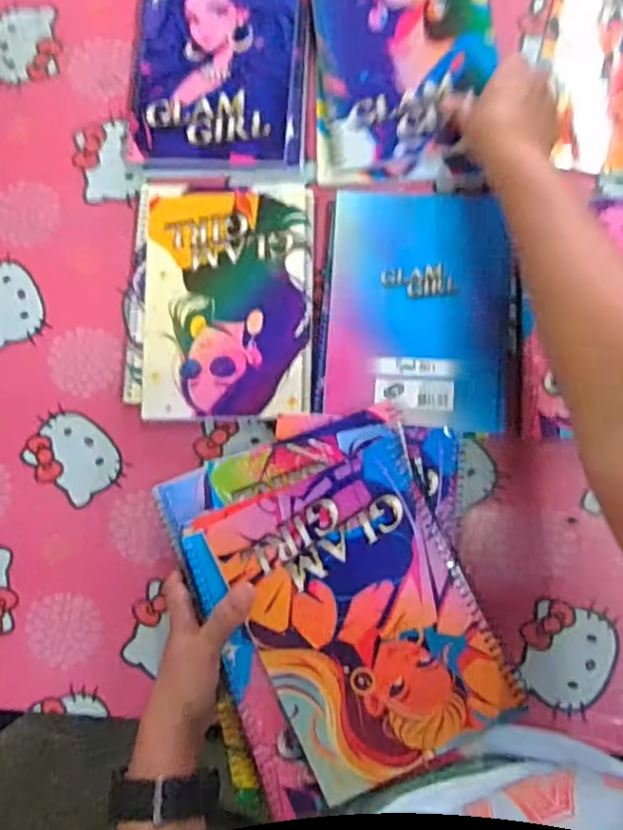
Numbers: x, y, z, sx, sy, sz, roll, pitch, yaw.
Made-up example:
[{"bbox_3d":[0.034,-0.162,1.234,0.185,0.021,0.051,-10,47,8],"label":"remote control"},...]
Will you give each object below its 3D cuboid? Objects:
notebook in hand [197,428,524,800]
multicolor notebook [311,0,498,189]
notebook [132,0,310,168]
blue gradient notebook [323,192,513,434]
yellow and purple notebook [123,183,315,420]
[{"bbox_3d":[0.034,0.136,0.428,0.144,0.009,0.196,-25,82,5],"label":"notebook in hand"},{"bbox_3d":[0.077,-0.307,0.553,0.149,0.011,0.218,-2,84,7],"label":"multicolor notebook"},{"bbox_3d":[-0.082,-0.320,0.581,0.158,0.017,0.191,1,85,8],"label":"notebook"},{"bbox_3d":[0.088,-0.090,0.530,0.146,0.010,0.192,3,85,8],"label":"blue gradient notebook"},{"bbox_3d":[-0.080,-0.101,0.556,0.163,0.015,0.205,0,85,8],"label":"yellow and purple notebook"}]

